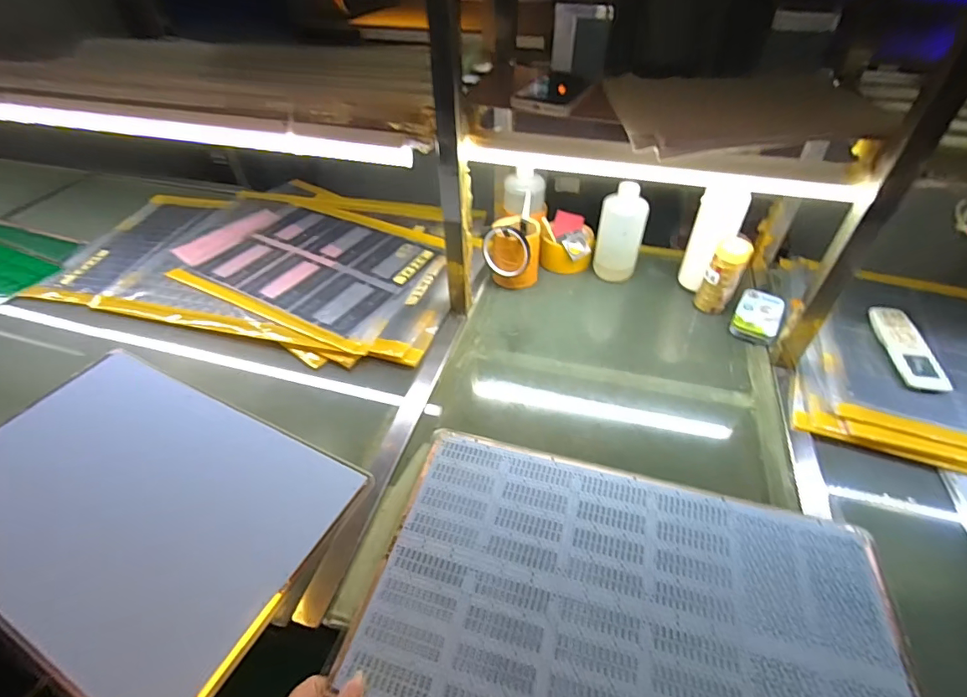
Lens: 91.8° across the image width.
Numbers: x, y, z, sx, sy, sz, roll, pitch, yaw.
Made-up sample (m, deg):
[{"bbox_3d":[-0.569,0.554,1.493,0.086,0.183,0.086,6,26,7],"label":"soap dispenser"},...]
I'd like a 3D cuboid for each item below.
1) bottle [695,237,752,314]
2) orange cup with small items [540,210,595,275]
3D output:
[{"bbox_3d":[0.381,-0.114,0.748,0.051,0.116,0.047,22,49,21],"label":"bottle"},{"bbox_3d":[0.154,-0.196,0.858,0.092,0.076,0.094,0,44,0],"label":"orange cup with small items"}]

